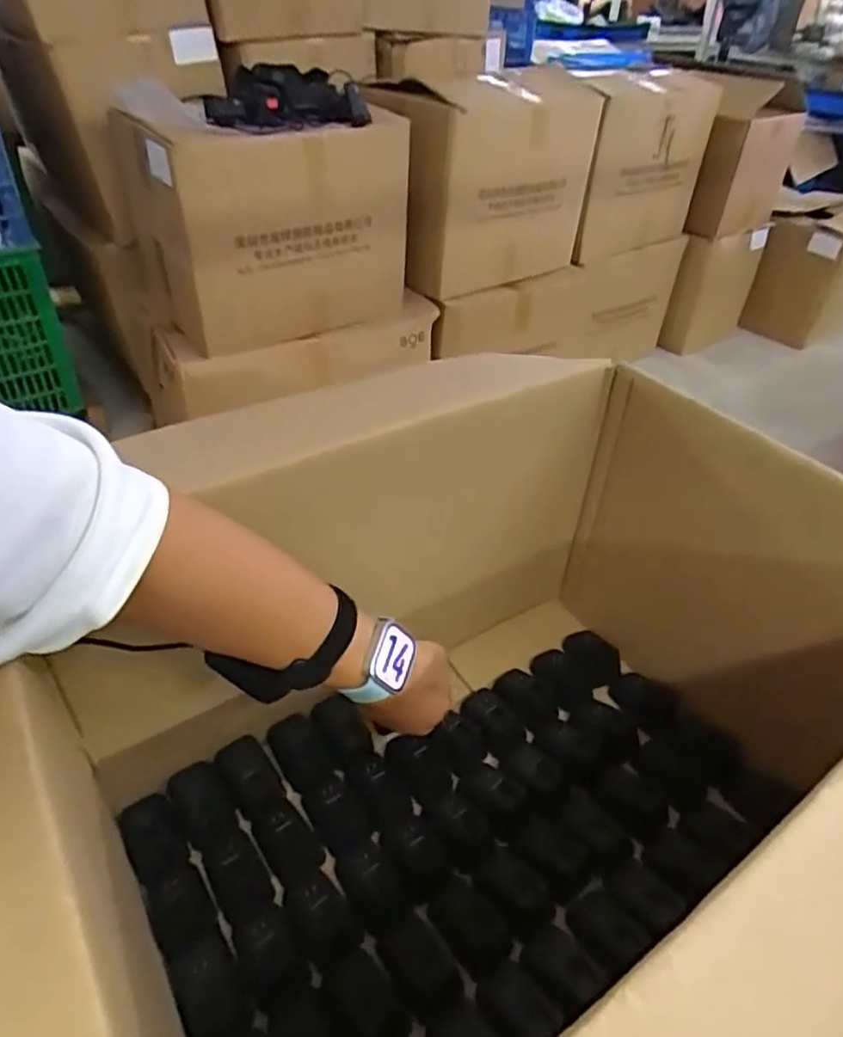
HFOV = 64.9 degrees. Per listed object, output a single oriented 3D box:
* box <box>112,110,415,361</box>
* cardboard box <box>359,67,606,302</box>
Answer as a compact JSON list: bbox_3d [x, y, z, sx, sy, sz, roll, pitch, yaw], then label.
[{"bbox_3d":[-0.352,-0.660,1.466,0.486,0.402,0.421,-22,46,-27],"label":"box"},{"bbox_3d":[0.159,-0.832,1.679,0.480,0.475,0.319,-26,48,-31],"label":"cardboard box"}]

